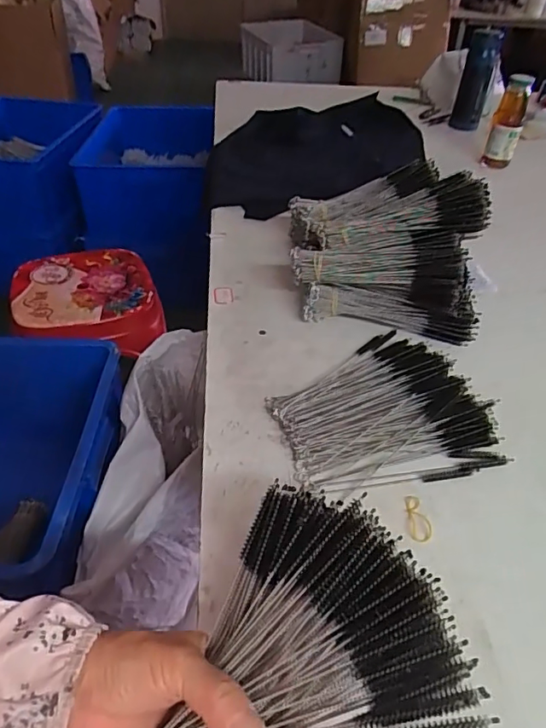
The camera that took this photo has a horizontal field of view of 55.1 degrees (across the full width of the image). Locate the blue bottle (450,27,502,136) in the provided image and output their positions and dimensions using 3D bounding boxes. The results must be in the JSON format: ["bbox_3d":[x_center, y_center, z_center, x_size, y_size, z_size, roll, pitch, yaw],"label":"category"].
[{"bbox_3d":[0.454,-0.637,1.170,0.071,0.186,0.060,11,42,13],"label":"blue bottle"}]

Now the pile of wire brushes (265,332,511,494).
[{"bbox_3d":[0.102,0.041,0.523,0.194,0.027,0.184,0,41,0],"label":"pile of wire brushes"}]

